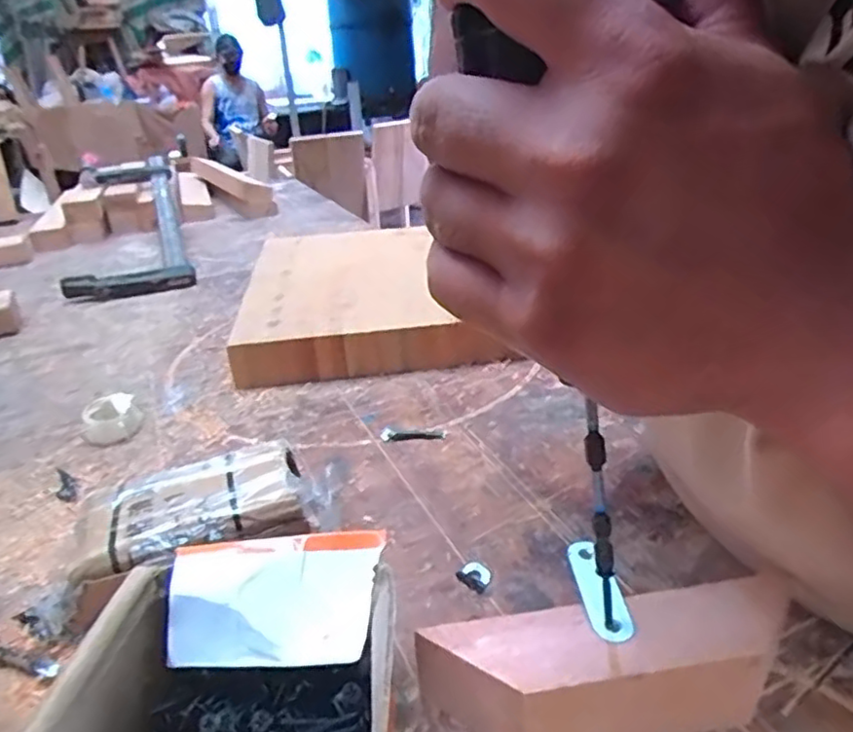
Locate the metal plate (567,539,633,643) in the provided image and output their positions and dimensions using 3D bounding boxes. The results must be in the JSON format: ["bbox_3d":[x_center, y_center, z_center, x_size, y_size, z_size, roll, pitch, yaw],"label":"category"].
[{"bbox_3d":[0.072,0.093,0.273,0.016,0.006,0.053,-5,26,-2],"label":"metal plate"}]

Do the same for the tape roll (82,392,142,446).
[{"bbox_3d":[-0.240,0.040,0.495,0.041,0.024,0.044,-17,29,-25],"label":"tape roll"}]

